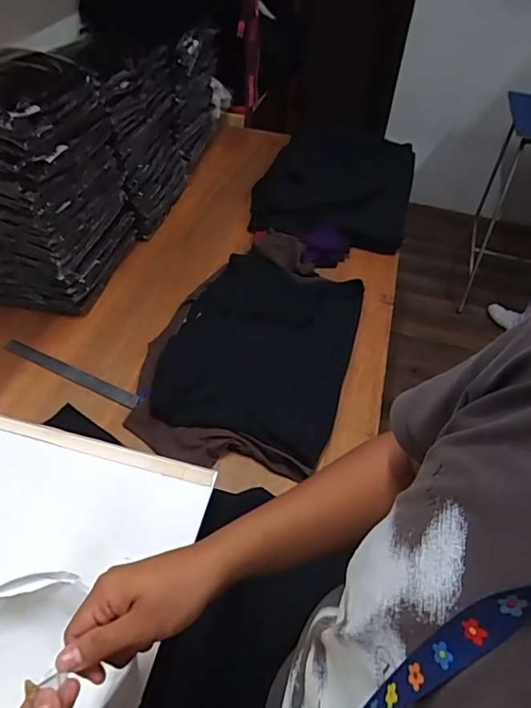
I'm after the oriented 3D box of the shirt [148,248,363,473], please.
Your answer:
[{"bbox_3d":[-0.002,-0.023,1.055,0.352,0.050,0.495,17,55,5],"label":"shirt"}]

